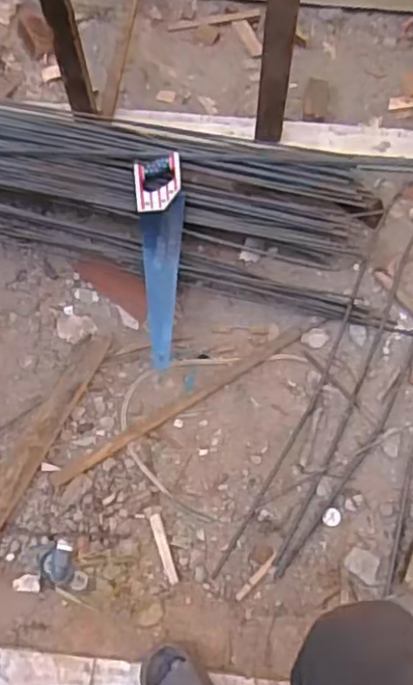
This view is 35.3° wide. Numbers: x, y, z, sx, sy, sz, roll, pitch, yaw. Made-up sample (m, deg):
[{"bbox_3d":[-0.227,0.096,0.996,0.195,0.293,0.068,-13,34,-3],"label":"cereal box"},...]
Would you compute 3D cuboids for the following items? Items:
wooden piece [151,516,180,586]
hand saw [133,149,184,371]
[{"bbox_3d":[-0.093,0.456,1.437,0.024,0.006,0.157,-13,59,-13],"label":"wooden piece"},{"bbox_3d":[-0.099,-0.210,1.608,0.117,0.033,0.546,-6,78,-2],"label":"hand saw"}]

